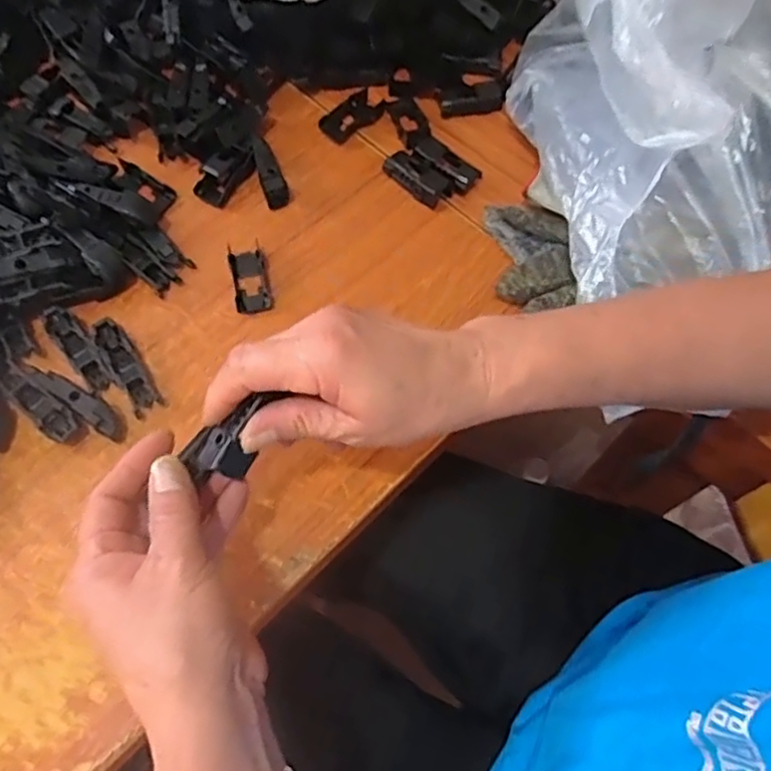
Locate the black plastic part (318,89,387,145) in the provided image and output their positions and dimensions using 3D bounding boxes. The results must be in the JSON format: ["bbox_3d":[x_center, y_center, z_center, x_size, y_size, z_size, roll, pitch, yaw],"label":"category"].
[{"bbox_3d":[-0.027,-0.216,0.530,0.028,0.011,0.055,41,70,16],"label":"black plastic part"}]

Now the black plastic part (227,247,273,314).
[{"bbox_3d":[-0.095,-0.075,0.463,0.024,0.006,0.054,-10,65,-7],"label":"black plastic part"}]

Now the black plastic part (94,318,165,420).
[{"bbox_3d":[-0.168,-0.012,0.428,0.019,0.015,0.068,-32,69,-16],"label":"black plastic part"}]

